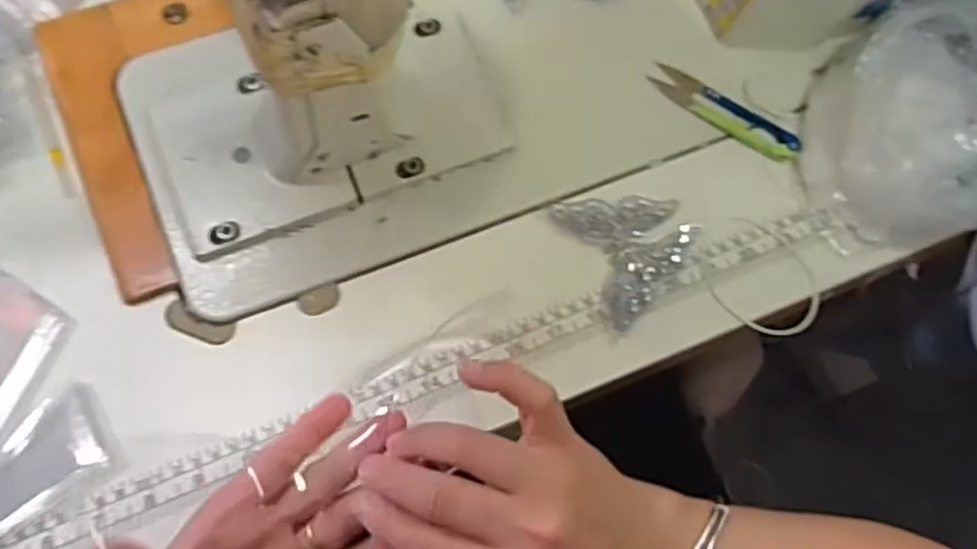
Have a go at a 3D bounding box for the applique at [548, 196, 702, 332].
[{"bbox_3d":[0.086,-0.018,0.448,0.067,0.013,0.082,-24,72,-11],"label":"applique"}]

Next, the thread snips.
[{"bbox_3d":[0.153,-0.106,0.488,0.101,0.010,0.025,32,71,9],"label":"thread snips"}]

